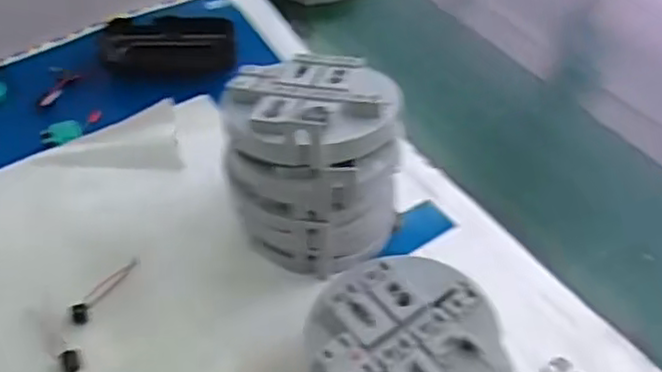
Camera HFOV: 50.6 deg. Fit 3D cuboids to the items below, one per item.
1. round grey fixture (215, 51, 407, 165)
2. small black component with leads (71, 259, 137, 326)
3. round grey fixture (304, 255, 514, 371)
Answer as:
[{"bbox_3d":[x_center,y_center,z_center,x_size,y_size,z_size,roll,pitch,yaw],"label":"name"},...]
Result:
[{"bbox_3d":[-0.012,-0.050,0.407,0.095,0.029,0.091,2,47,-2],"label":"round grey fixture"},{"bbox_3d":[-0.142,0.063,0.438,0.010,0.007,0.056,22,49,15],"label":"small black component with leads"},{"bbox_3d":[0.043,0.096,0.385,0.108,0.061,0.103,2,47,-3],"label":"round grey fixture"}]

